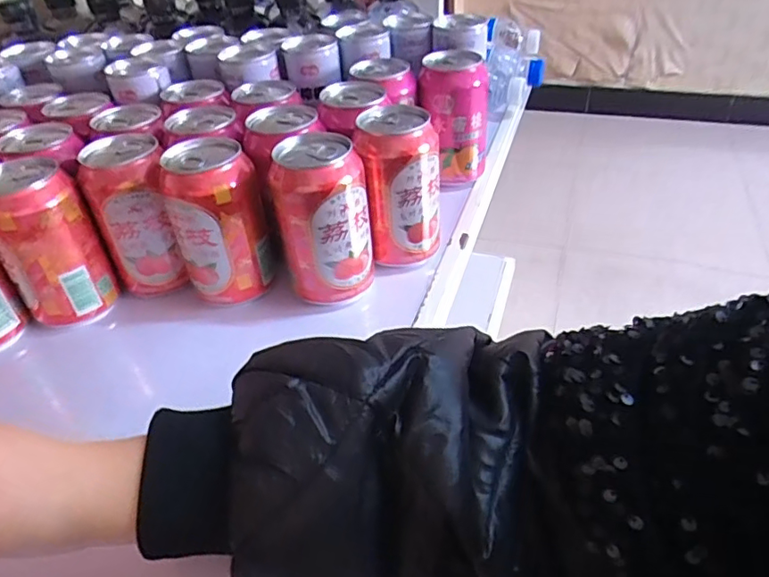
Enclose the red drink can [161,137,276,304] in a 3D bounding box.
[{"bbox_3d":[-0.121,-0.048,0.413,0.064,0.103,0.064,-14,39,-12],"label":"red drink can"}]

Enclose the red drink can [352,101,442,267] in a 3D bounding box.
[{"bbox_3d":[0.014,-0.080,0.438,0.059,0.107,0.059,1,39,7],"label":"red drink can"}]

